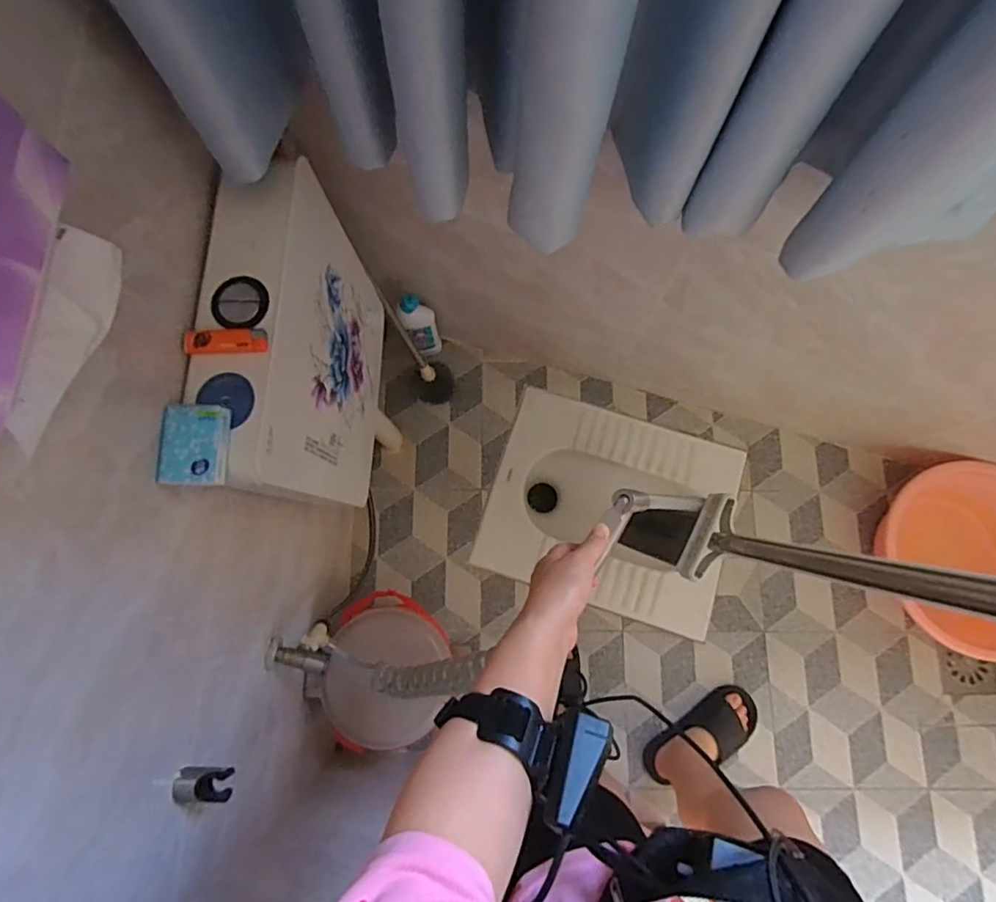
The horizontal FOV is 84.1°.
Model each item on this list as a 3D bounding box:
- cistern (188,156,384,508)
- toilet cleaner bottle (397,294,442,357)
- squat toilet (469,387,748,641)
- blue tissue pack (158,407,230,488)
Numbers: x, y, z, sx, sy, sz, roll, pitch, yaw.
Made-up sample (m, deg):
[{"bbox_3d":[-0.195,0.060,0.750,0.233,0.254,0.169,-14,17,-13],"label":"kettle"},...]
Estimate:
[{"bbox_3d":[-0.251,-0.115,0.729,0.100,0.357,0.353,2,79,1],"label":"cistern"},{"bbox_3d":[-0.155,-0.249,1.126,0.067,0.204,0.044,-23,80,-4],"label":"toilet cleaner bottle"},{"bbox_3d":[0.241,0.134,1.263,0.489,0.202,0.406,17,79,4],"label":"squat toilet"},{"bbox_3d":[-0.285,-0.005,0.520,0.054,0.029,0.074,0,79,0],"label":"blue tissue pack"}]

